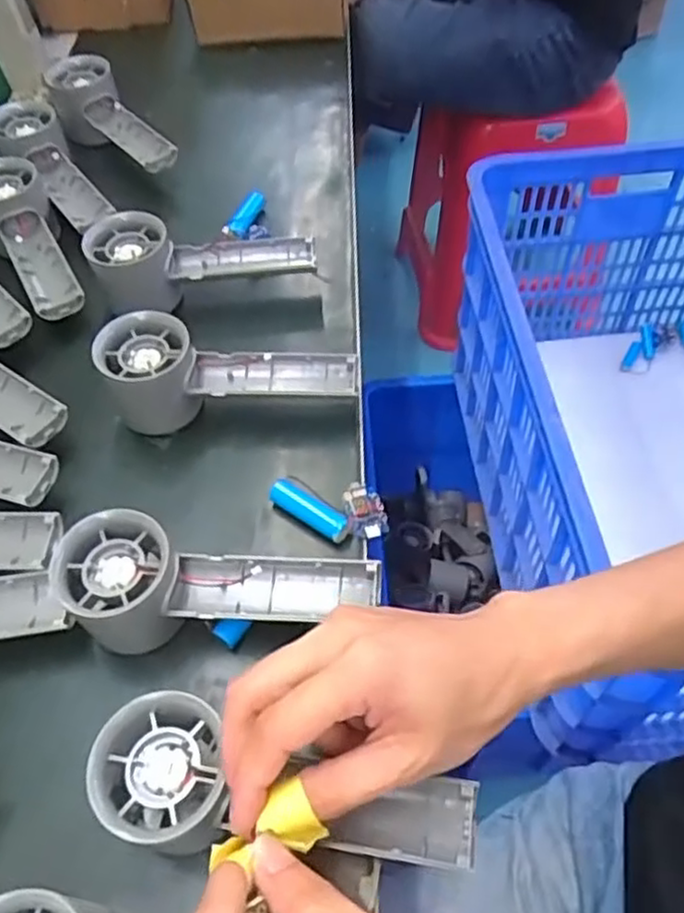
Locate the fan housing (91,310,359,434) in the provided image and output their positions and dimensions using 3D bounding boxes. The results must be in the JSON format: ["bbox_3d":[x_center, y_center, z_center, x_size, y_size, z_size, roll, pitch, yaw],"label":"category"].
[{"bbox_3d":[-0.070,-0.055,0.442,0.158,0.057,0.053,-5,54,-1],"label":"fan housing"}]

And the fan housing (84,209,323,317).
[{"bbox_3d":[-0.100,-0.144,0.509,0.158,0.060,0.050,-13,55,-6],"label":"fan housing"}]

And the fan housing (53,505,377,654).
[{"bbox_3d":[-0.061,0.066,0.352,0.156,0.052,0.067,5,55,7],"label":"fan housing"}]

